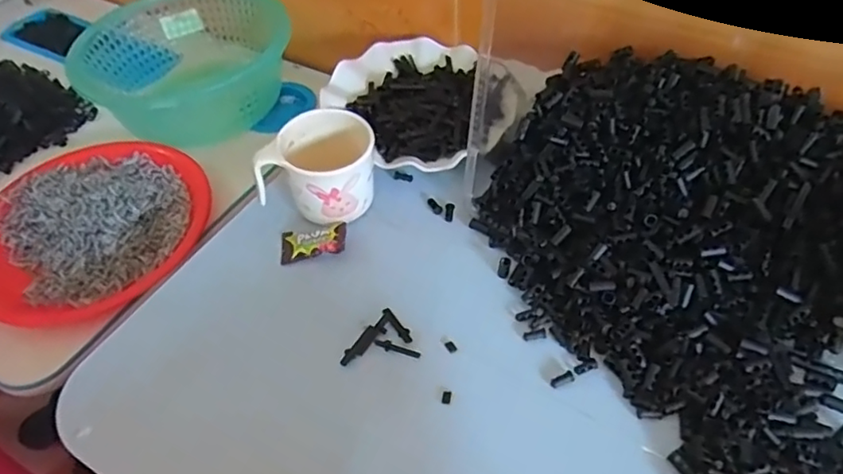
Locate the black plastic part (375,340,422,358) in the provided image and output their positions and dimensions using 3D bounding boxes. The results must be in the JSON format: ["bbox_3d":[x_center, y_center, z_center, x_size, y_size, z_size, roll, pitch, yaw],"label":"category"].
[{"bbox_3d":[-0.017,0.080,0.430,0.033,0.004,0.007,11,52,13],"label":"black plastic part"}]

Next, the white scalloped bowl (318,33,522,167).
[{"bbox_3d":[0.003,-0.132,0.581,0.158,0.035,0.176,-28,54,-18],"label":"white scalloped bowl"}]

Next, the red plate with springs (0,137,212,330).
[{"bbox_3d":[-0.323,-0.015,0.591,0.224,0.031,0.223,-2,50,2],"label":"red plate with springs"}]

